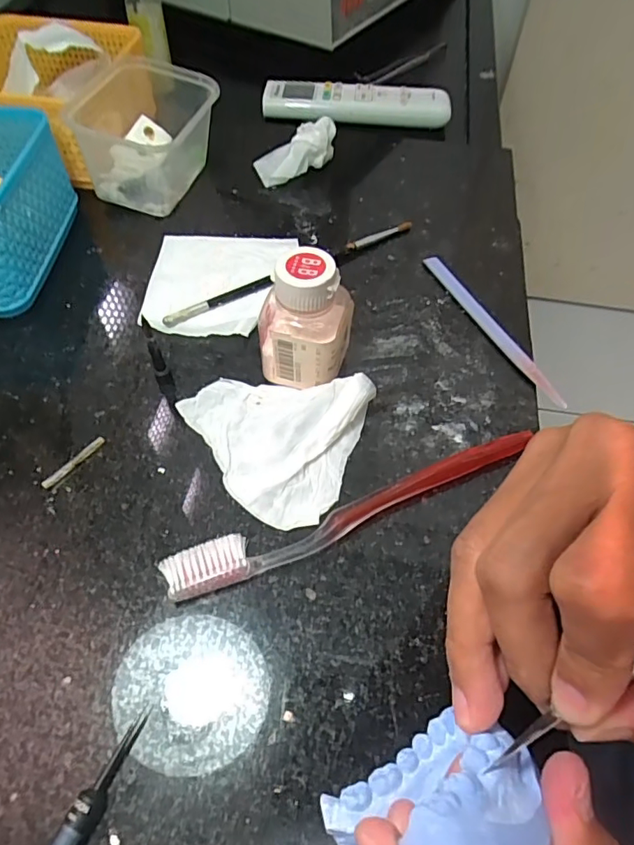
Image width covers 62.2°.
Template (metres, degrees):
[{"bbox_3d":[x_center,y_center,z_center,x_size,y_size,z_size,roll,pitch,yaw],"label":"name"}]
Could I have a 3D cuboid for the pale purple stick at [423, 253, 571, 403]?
[{"bbox_3d":[0.105,-0.061,0.321,0.009,0.007,0.132,-23,59,-16],"label":"pale purple stick"}]

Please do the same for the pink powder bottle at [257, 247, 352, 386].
[{"bbox_3d":[-0.007,-0.049,0.270,0.046,0.070,0.033,7,56,4],"label":"pink powder bottle"}]

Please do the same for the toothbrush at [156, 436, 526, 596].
[{"bbox_3d":[0.022,0.041,0.246,0.182,0.012,0.019,-18,58,-13],"label":"toothbrush"}]

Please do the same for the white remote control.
[{"bbox_3d":[0.039,-0.310,0.508,0.177,0.028,0.037,5,55,2],"label":"white remote control"}]

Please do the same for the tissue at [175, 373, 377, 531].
[{"bbox_3d":[-0.028,0.004,0.264,0.090,0.022,0.078,18,57,11],"label":"tissue"}]

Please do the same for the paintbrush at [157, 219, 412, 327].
[{"bbox_3d":[-0.012,-0.099,0.343,0.186,0.009,0.009,-28,61,-19],"label":"paintbrush"}]

